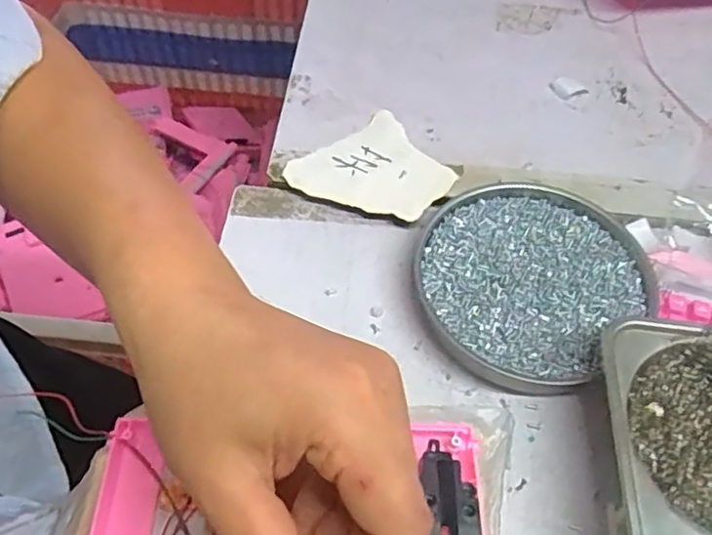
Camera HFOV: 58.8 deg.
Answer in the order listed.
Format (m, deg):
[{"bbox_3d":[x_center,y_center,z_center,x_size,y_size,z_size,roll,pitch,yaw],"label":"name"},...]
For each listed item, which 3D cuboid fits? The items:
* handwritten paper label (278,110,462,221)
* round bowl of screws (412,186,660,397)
[{"bbox_3d":[0.012,-0.062,0.425,0.092,0.008,0.086,-33,62,-22],"label":"handwritten paper label"},{"bbox_3d":[0.102,0.007,0.376,0.130,0.018,0.122,1,55,-1],"label":"round bowl of screws"}]

